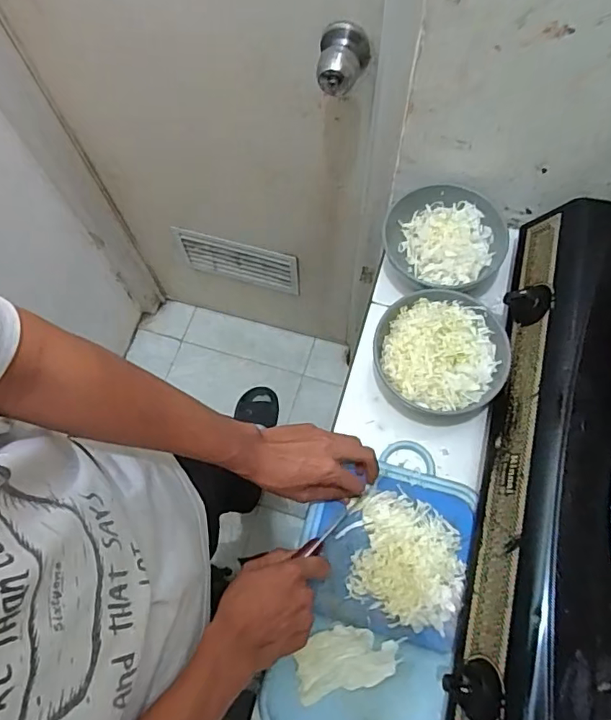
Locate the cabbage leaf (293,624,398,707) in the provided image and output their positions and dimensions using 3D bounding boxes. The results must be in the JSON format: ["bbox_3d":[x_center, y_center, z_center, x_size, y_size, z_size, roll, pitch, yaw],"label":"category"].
[{"bbox_3d":[0.043,0.324,0.562,0.108,0.012,0.063,-15,69,-3],"label":"cabbage leaf"}]

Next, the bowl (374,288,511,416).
[{"bbox_3d":[0.169,-0.007,0.654,0.154,0.055,0.147,-9,69,-1],"label":"bowl"}]

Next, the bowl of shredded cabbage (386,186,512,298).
[{"bbox_3d":[0.191,-0.150,0.703,0.155,0.063,0.150,-1,69,2],"label":"bowl of shredded cabbage"}]

